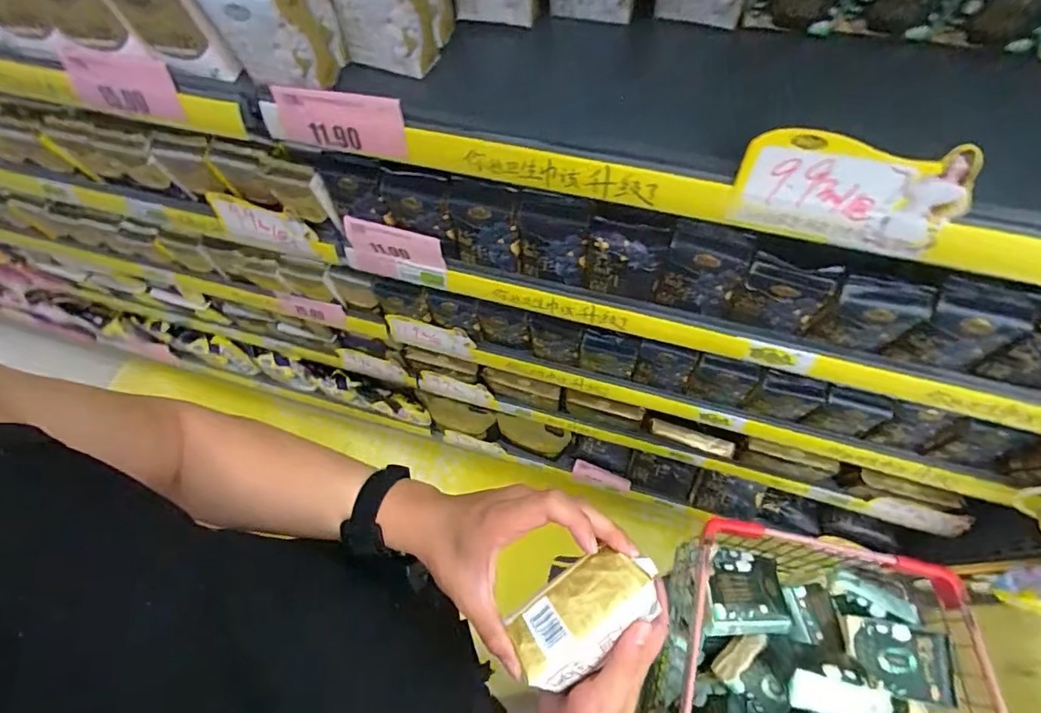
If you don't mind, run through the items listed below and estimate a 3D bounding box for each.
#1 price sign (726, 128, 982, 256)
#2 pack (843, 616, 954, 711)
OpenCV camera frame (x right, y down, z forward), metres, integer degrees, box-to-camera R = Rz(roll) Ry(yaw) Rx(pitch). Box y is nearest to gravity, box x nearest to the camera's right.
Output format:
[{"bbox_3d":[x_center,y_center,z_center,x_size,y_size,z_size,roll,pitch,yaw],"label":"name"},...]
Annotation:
[{"bbox_3d":[0.275,-0.139,0.430,0.171,0.098,0.006,14,55,13],"label":"price sign"},{"bbox_3d":[0.517,0.415,0.698,0.118,0.037,0.087,1,71,27],"label":"pack"}]

